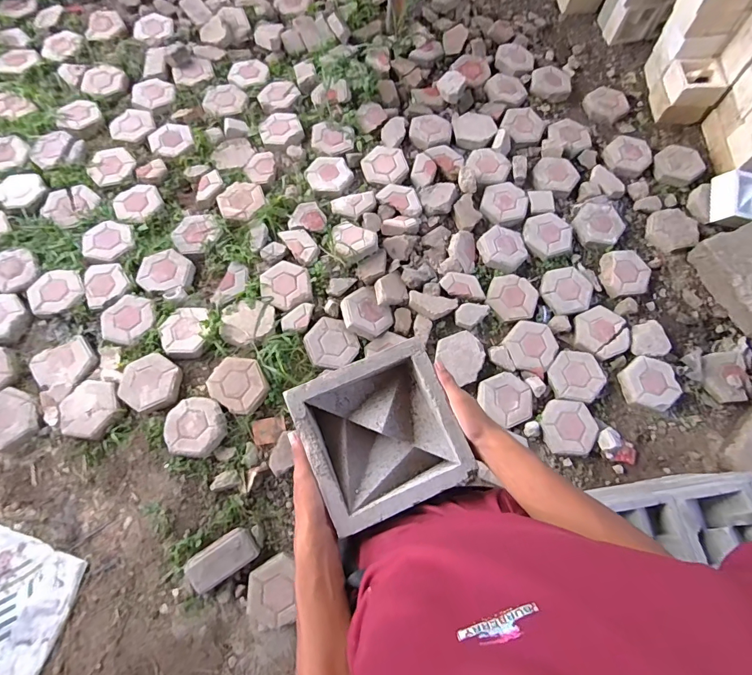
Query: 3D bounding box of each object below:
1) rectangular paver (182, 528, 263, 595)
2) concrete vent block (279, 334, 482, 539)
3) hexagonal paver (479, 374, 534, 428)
[{"bbox_3d":[-0.490,0.711,1.311,0.216,0.057,0.117,-31,96,-6],"label":"rectangular paver"},{"bbox_3d":[0.006,0.131,0.557,0.193,0.066,0.195,-22,73,-10],"label":"concrete vent block"},{"bbox_3d":[0.506,0.234,1.587,0.220,0.045,0.186,37,73,10],"label":"hexagonal paver"}]

